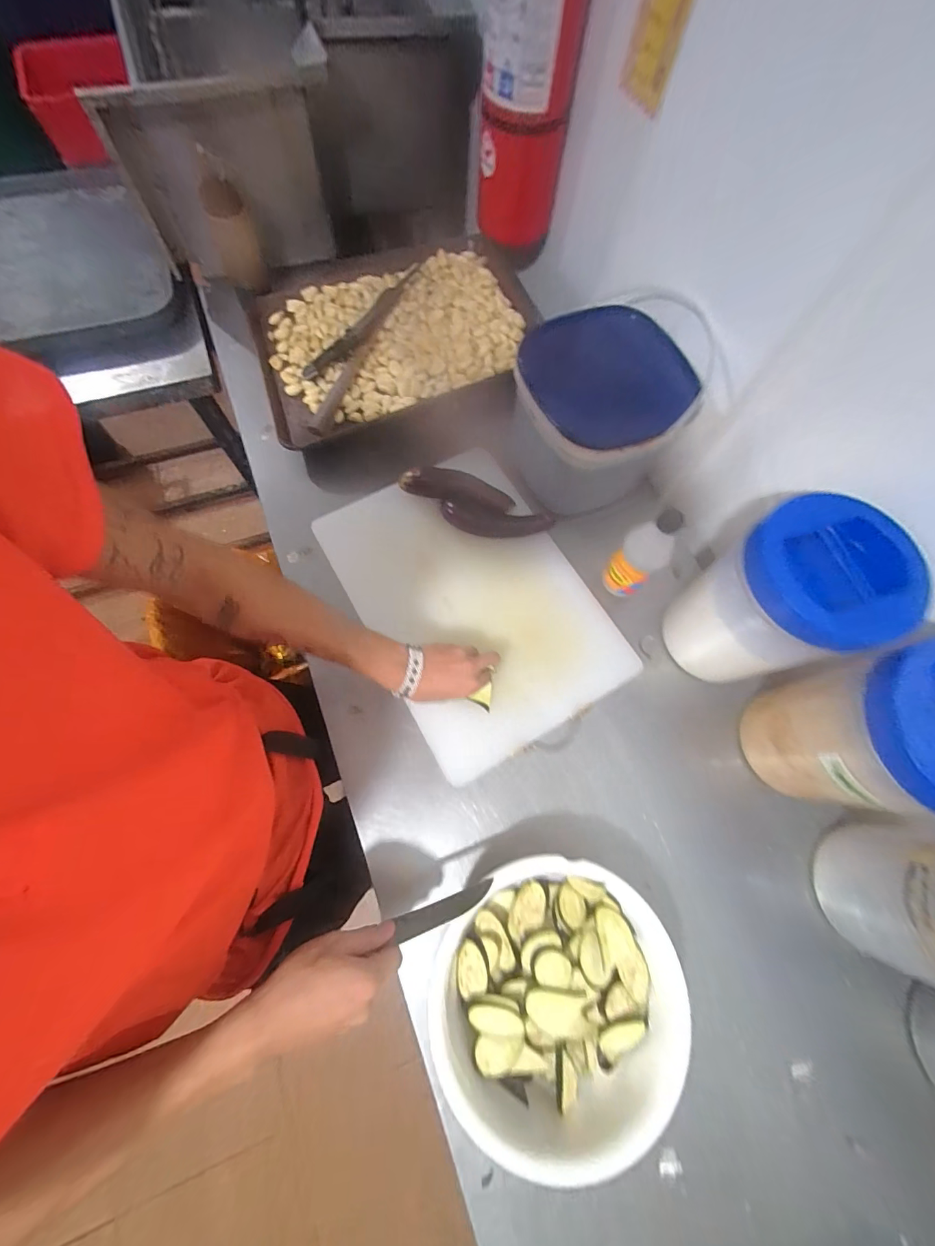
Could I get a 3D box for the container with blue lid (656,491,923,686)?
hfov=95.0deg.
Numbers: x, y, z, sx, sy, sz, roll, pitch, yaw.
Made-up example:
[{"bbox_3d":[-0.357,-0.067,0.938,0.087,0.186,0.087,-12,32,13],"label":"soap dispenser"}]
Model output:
[{"bbox_3d":[0.369,-0.025,0.515,0.156,0.236,0.151,1,71,-3],"label":"container with blue lid"}]

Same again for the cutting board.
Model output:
[{"bbox_3d":[0.006,-0.035,0.615,0.297,0.025,0.417,-29,76,-9],"label":"cutting board"}]

